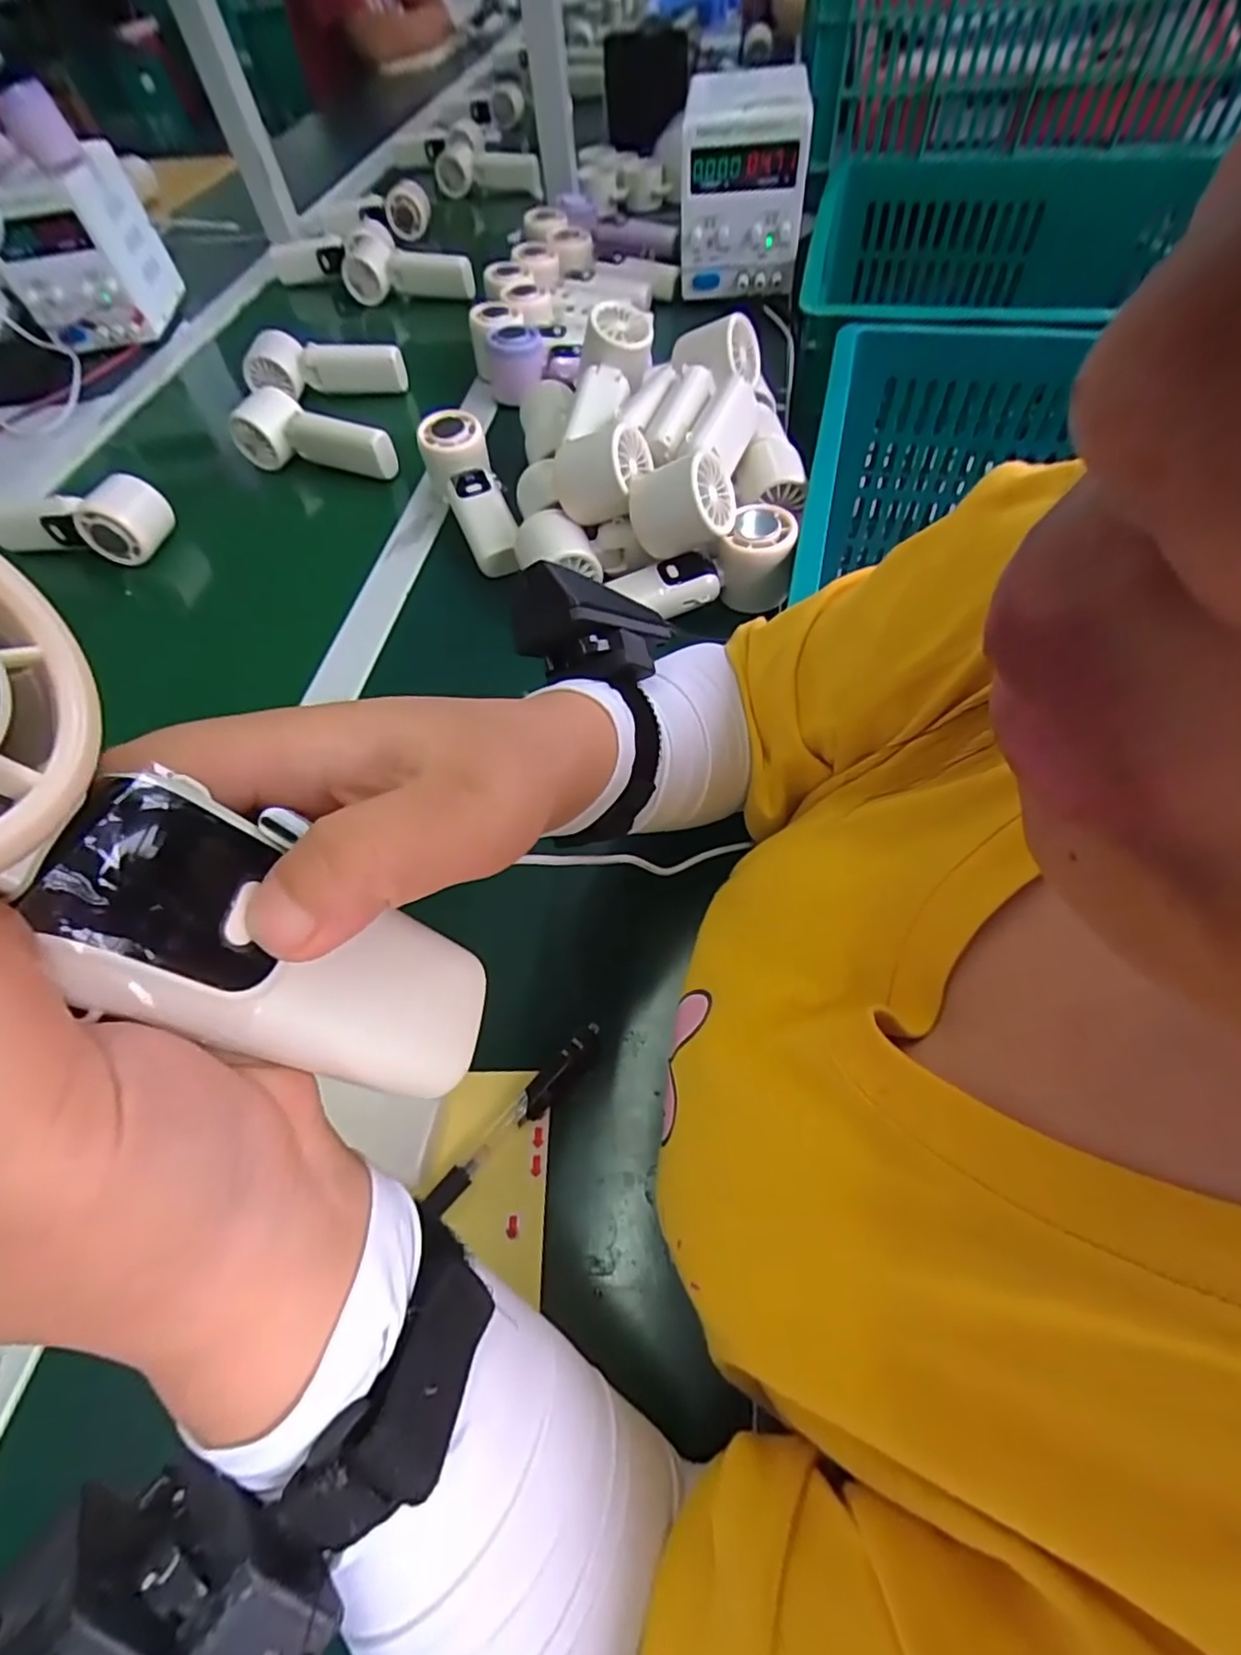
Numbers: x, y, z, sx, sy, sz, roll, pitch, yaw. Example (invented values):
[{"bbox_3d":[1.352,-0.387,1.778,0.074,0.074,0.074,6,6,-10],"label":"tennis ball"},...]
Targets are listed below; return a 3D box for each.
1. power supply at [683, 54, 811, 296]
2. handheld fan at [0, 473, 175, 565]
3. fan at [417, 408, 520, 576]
[{"bbox_3d":[0.137,-0.705,0.705,0.127,0.156,0.139,6,59,8],"label":"power supply"},{"bbox_3d":[-0.498,-0.283,0.580,0.164,0.049,0.057,5,58,7],"label":"handheld fan"},{"bbox_3d":[-0.123,-0.279,0.546,0.051,0.051,0.161,-21,72,-9],"label":"fan"}]

